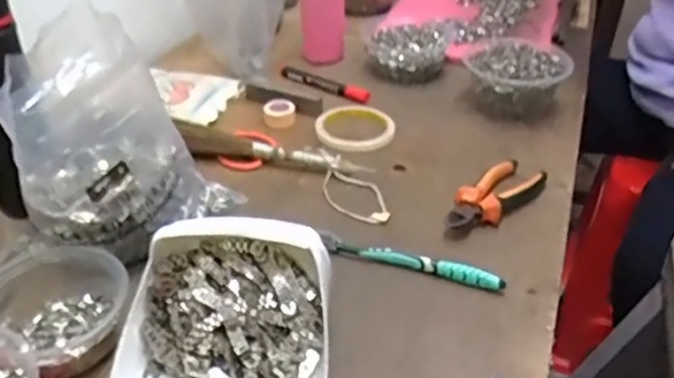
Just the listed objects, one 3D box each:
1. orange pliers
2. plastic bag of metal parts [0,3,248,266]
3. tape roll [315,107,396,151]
[{"bbox_3d":[0.163,0.005,0.702,0.048,0.029,0.145,28,42,31],"label":"orange pliers"},{"bbox_3d":[-0.207,-0.042,0.612,0.146,0.184,0.182,18,38,23],"label":"plastic bag of metal parts"},{"bbox_3d":[0.023,-0.078,0.848,0.099,0.017,0.099,2,35,-2],"label":"tape roll"}]

